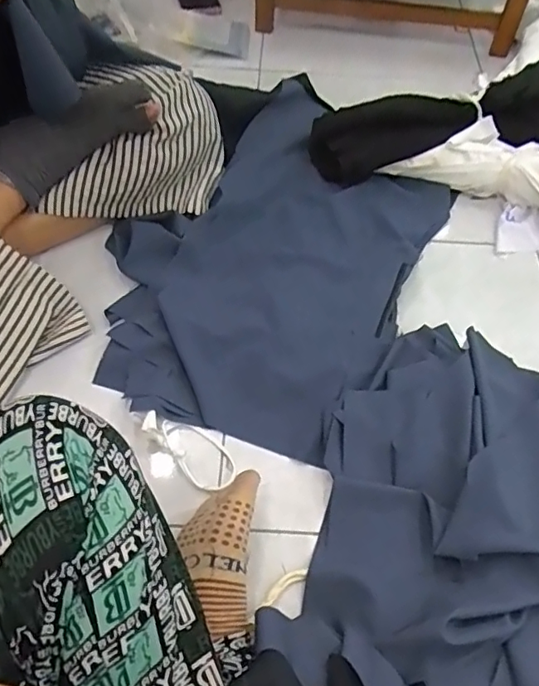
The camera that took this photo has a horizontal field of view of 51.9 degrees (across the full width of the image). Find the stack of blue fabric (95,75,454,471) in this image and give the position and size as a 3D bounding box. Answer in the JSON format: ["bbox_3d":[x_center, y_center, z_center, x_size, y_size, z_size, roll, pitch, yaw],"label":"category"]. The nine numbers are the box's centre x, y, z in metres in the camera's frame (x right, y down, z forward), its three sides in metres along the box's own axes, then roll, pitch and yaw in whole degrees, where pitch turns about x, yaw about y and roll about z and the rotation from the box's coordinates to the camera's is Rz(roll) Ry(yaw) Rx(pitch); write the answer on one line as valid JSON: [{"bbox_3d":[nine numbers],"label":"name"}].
[{"bbox_3d":[0.020,-0.124,0.708,0.341,0.038,0.536,27,62,15],"label":"stack of blue fabric"}]

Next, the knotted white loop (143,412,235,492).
[{"bbox_3d":[-0.081,0.107,0.567,0.107,0.019,0.052,34,61,7],"label":"knotted white loop"}]

